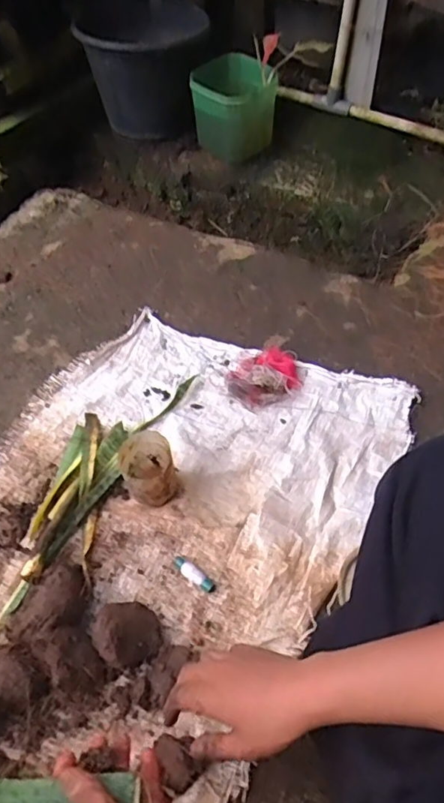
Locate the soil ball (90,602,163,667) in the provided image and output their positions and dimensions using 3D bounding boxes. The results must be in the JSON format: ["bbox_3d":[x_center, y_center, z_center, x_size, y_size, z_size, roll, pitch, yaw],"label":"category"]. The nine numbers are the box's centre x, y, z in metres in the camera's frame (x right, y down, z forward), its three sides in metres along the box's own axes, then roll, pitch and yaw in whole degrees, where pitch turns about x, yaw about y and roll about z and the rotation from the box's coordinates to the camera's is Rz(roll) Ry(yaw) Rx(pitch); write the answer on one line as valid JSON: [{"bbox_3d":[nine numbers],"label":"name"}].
[{"bbox_3d":[-0.108,0.265,0.630,0.068,0.049,0.073,-1,56,2],"label":"soil ball"}]

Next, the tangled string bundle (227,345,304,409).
[{"bbox_3d":[0.068,-0.039,0.850,0.116,0.027,0.086,-24,58,-13],"label":"tangled string bundle"}]

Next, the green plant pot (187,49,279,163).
[{"bbox_3d":[0.033,-0.629,1.192,0.121,0.189,0.154,39,66,25],"label":"green plant pot"}]

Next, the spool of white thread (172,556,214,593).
[{"bbox_3d":[-0.036,0.214,0.685,0.063,0.016,0.018,29,62,21],"label":"spool of white thread"}]

